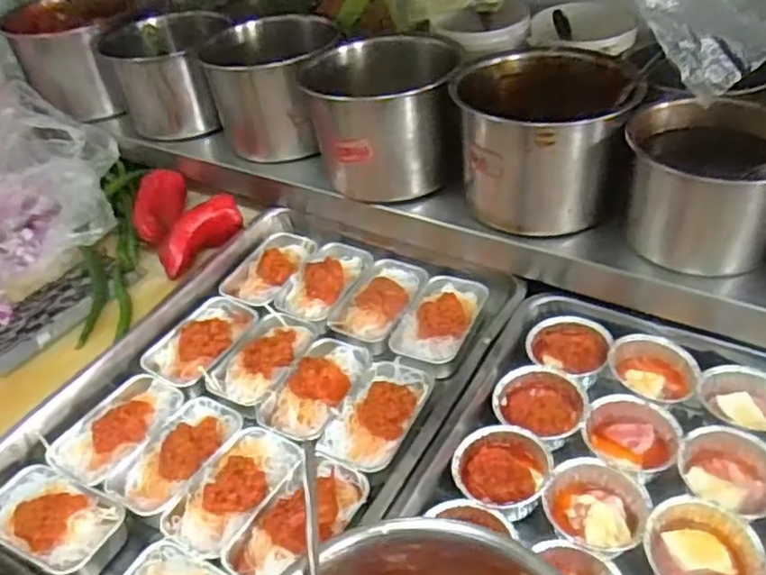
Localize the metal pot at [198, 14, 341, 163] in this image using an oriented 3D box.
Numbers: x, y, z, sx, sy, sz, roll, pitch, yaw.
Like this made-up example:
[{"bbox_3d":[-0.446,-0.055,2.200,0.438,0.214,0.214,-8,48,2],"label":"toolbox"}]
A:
[{"bbox_3d":[-0.137,-0.246,0.856,0.150,0.136,0.153,-4,40,4],"label":"metal pot"}]

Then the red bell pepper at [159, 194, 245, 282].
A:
[{"bbox_3d":[-0.222,-0.066,0.812,0.055,0.042,0.121,30,67,36],"label":"red bell pepper"}]

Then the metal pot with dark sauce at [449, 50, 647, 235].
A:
[{"bbox_3d":[0.163,-0.154,0.691,0.156,0.128,0.164,-4,40,4],"label":"metal pot with dark sauce"}]

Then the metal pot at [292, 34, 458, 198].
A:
[{"bbox_3d":[0.001,-0.192,0.771,0.162,0.139,0.147,-17,41,-11],"label":"metal pot"}]

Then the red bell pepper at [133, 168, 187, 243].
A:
[{"bbox_3d":[-0.288,-0.105,0.870,0.054,0.045,0.121,-1,55,7],"label":"red bell pepper"}]

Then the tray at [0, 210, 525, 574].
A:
[{"bbox_3d":[-0.116,0.105,0.640,0.337,0.040,0.506,19,47,28],"label":"tray"}]

